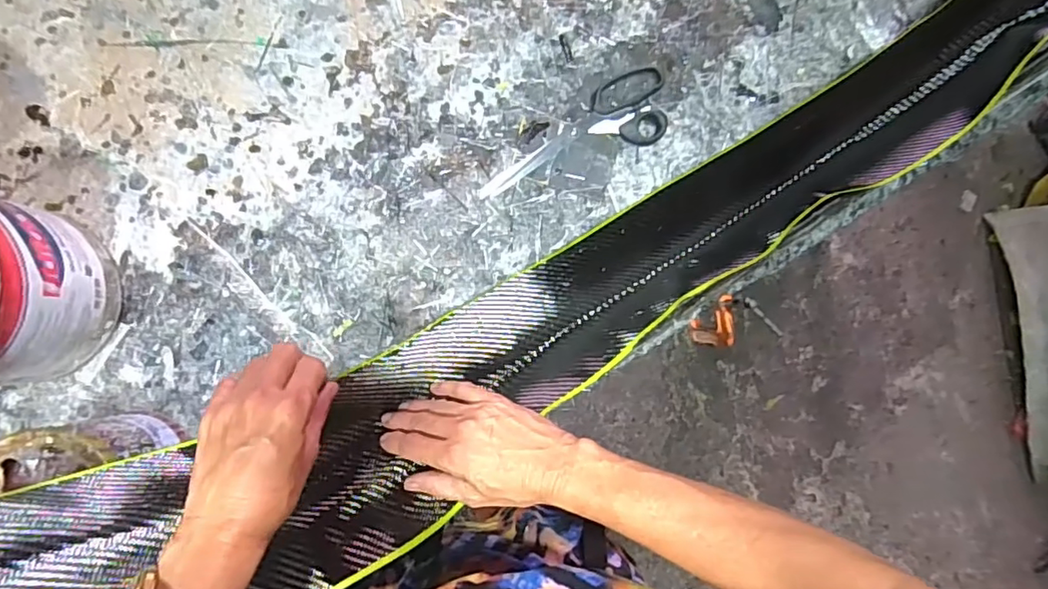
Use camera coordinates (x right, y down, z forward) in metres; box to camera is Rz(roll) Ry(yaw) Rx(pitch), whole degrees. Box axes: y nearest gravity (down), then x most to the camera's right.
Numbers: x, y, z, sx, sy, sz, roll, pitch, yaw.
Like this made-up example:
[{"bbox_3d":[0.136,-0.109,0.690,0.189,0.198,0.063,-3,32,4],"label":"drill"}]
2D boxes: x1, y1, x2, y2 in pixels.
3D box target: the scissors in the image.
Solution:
[{"bbox_3d":[0.058,-0.173,0.627,0.238,0.015,0.083,-29,92,-10],"label":"scissors"}]

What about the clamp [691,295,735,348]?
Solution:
[{"bbox_3d":[0.213,0.031,0.643,0.013,0.079,0.055,-4,87,-16],"label":"clamp"}]

